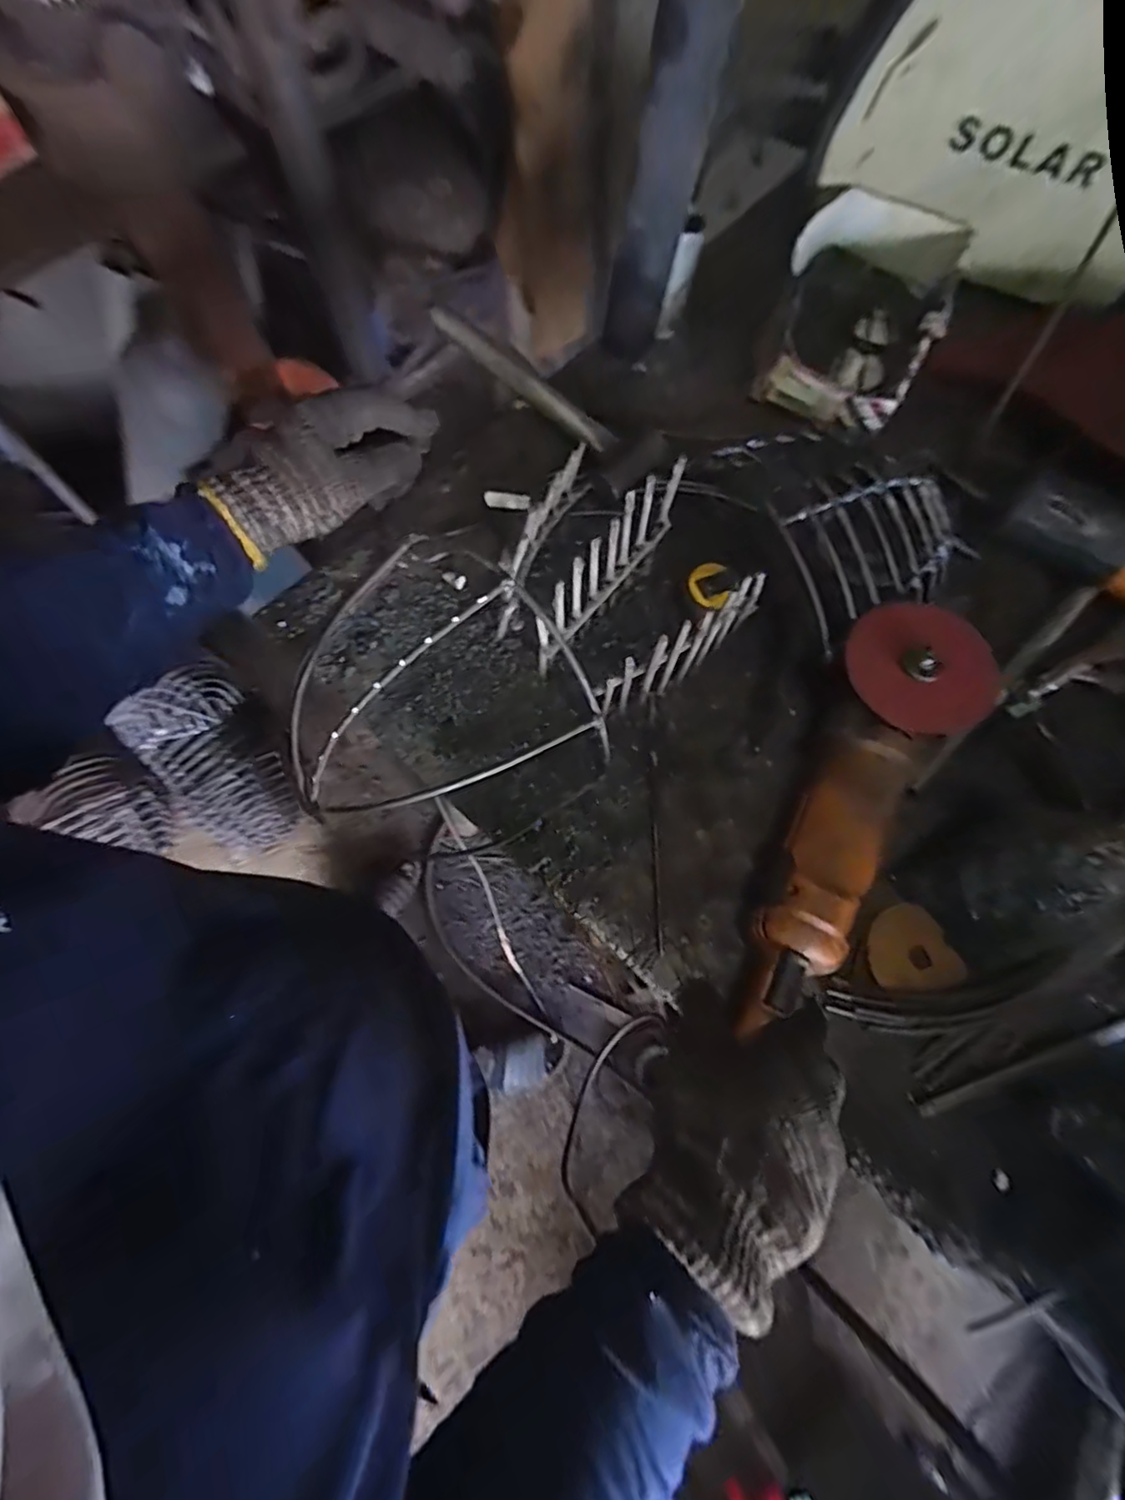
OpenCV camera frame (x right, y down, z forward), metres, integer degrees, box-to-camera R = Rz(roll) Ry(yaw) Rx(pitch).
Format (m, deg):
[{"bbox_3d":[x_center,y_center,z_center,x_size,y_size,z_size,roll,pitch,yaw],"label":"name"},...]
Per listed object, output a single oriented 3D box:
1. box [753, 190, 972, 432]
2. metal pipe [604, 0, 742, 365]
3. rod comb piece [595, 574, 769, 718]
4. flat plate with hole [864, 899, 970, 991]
[{"bbox_3d":[0.276,-0.406,0.595,0.149,0.058,0.236,20,73,4],"label":"box"},{"bbox_3d":[0.074,-0.425,0.462,0.062,0.286,0.053,9,72,1],"label":"metal pipe"},{"bbox_3d":[0.092,-0.070,0.470,0.145,0.094,0.025,-30,76,-11],"label":"rod comb piece"},{"bbox_3d":[0.251,0.147,0.458,0.060,0.005,0.061,-3,62,5],"label":"flat plate with hole"}]

